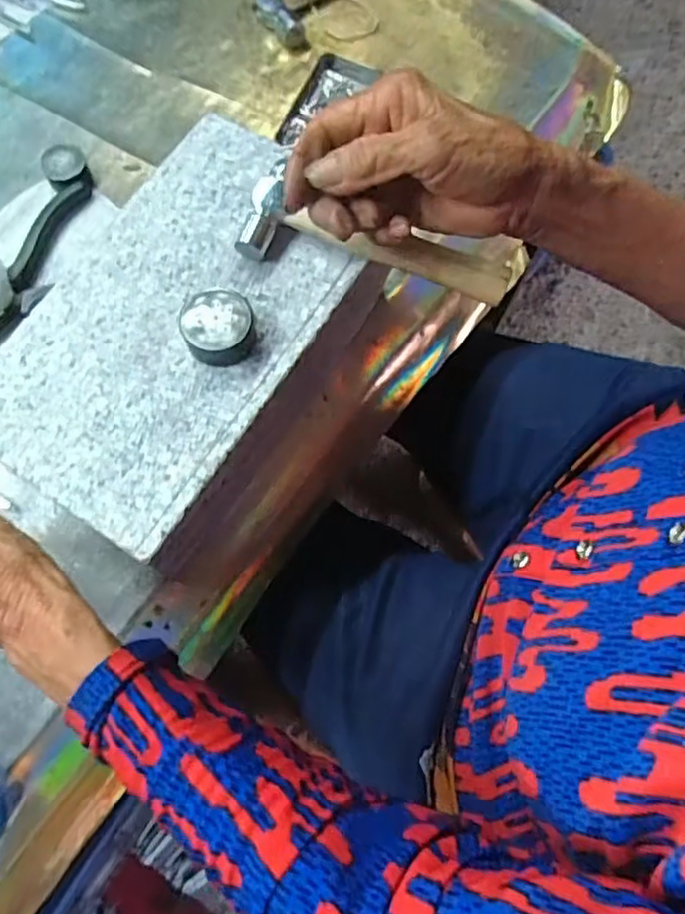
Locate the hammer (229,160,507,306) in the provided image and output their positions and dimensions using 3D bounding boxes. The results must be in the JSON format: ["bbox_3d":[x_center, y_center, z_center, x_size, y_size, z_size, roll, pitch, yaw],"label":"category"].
[{"bbox_3d":[0.020,-0.123,0.375,0.150,0.017,0.055,16,73,2],"label":"hammer"}]

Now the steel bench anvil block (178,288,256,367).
[{"bbox_3d":[-0.067,-0.070,0.358,0.038,0.022,0.038,-11,75,-4],"label":"steel bench anvil block"}]

